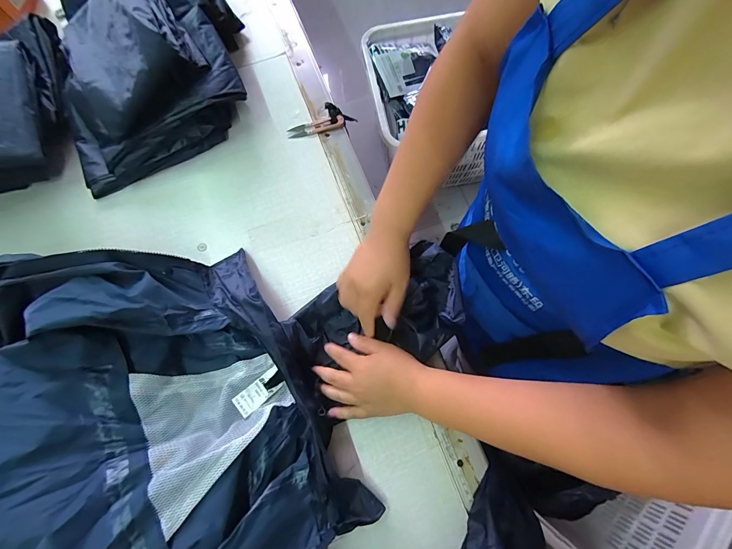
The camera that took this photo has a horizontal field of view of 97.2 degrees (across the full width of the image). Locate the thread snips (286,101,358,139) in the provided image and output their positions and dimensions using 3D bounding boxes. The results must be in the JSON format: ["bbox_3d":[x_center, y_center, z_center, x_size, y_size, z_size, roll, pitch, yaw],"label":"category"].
[{"bbox_3d":[-0.083,-0.281,0.582,0.122,0.027,0.034,-15,72,-4],"label":"thread snips"}]

